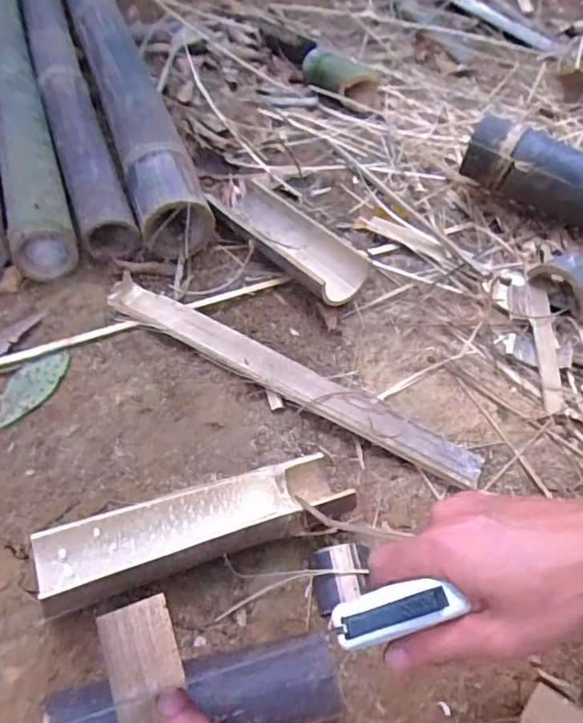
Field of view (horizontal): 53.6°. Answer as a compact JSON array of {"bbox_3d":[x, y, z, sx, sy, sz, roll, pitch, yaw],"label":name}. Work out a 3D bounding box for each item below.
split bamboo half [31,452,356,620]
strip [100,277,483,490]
[{"bbox_3d":[-0.069,0.130,0.462,0.255,0.053,0.074,-15,53,-17],"label":"split bamboo half"},{"bbox_3d":[-0.010,0.011,0.592,0.421,0.012,0.049,26,50,14],"label":"strip"}]

